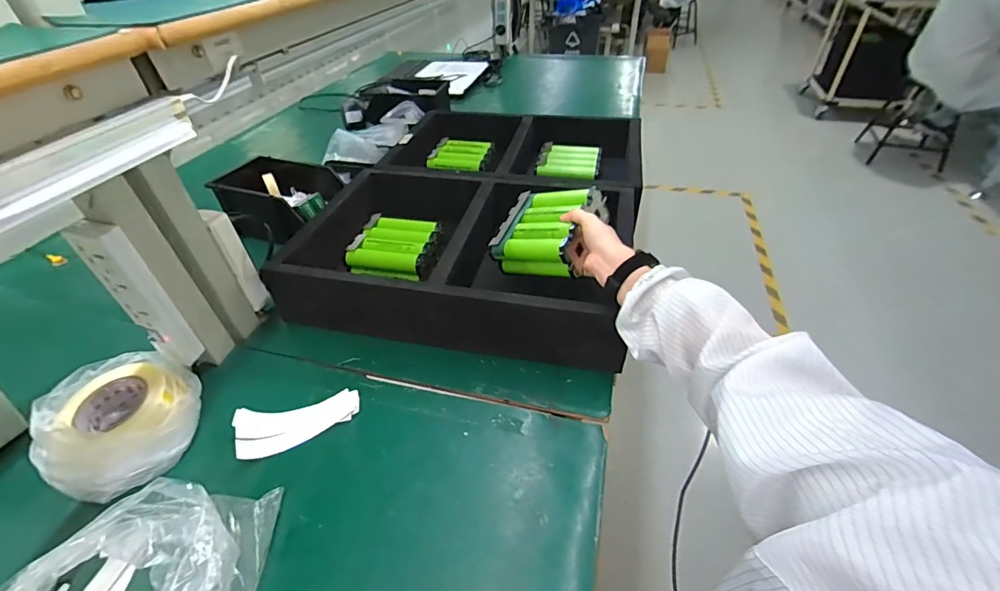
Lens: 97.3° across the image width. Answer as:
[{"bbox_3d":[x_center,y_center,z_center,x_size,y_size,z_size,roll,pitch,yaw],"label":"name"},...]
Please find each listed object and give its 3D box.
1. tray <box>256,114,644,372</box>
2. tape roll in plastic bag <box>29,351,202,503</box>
[{"bbox_3d":[-0.013,-0.204,0.929,0.566,0.131,0.736,8,43,12],"label":"tray"},{"bbox_3d":[-0.486,0.155,0.568,0.174,0.068,0.171,-1,42,1],"label":"tape roll in plastic bag"}]

